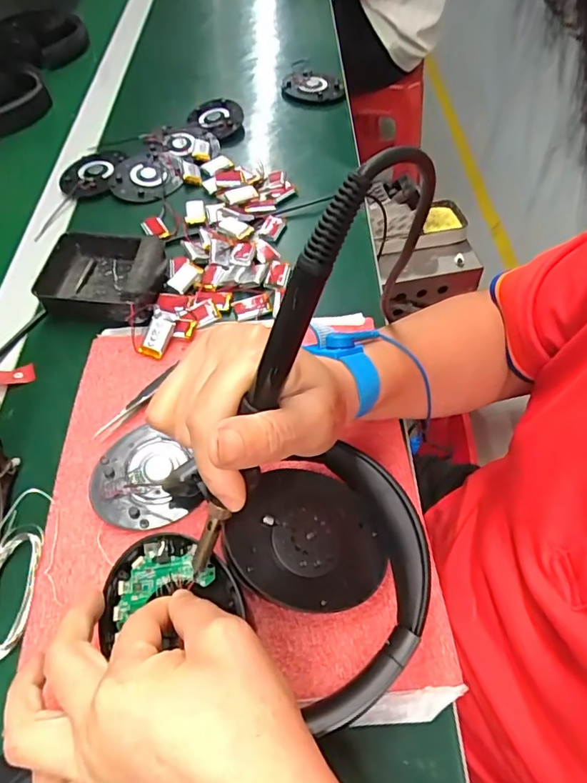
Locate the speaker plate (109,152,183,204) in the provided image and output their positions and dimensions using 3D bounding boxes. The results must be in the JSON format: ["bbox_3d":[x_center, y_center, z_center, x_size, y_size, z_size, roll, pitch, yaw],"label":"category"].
[{"bbox_3d":[-0.159,-0.234,0.546,0.075,0.008,0.077,-10,53,-7],"label":"speaker plate"}]

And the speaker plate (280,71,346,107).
[{"bbox_3d":[0.025,-0.408,0.682,0.076,0.022,0.075,-1,55,2],"label":"speaker plate"}]

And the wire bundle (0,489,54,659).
[{"bbox_3d":[-0.167,0.105,0.301,0.030,0.017,0.092,-3,52,-2],"label":"wire bundle"}]

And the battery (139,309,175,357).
[{"bbox_3d":[-0.106,-0.045,0.398,0.017,0.008,0.036,16,80,12],"label":"battery"}]

